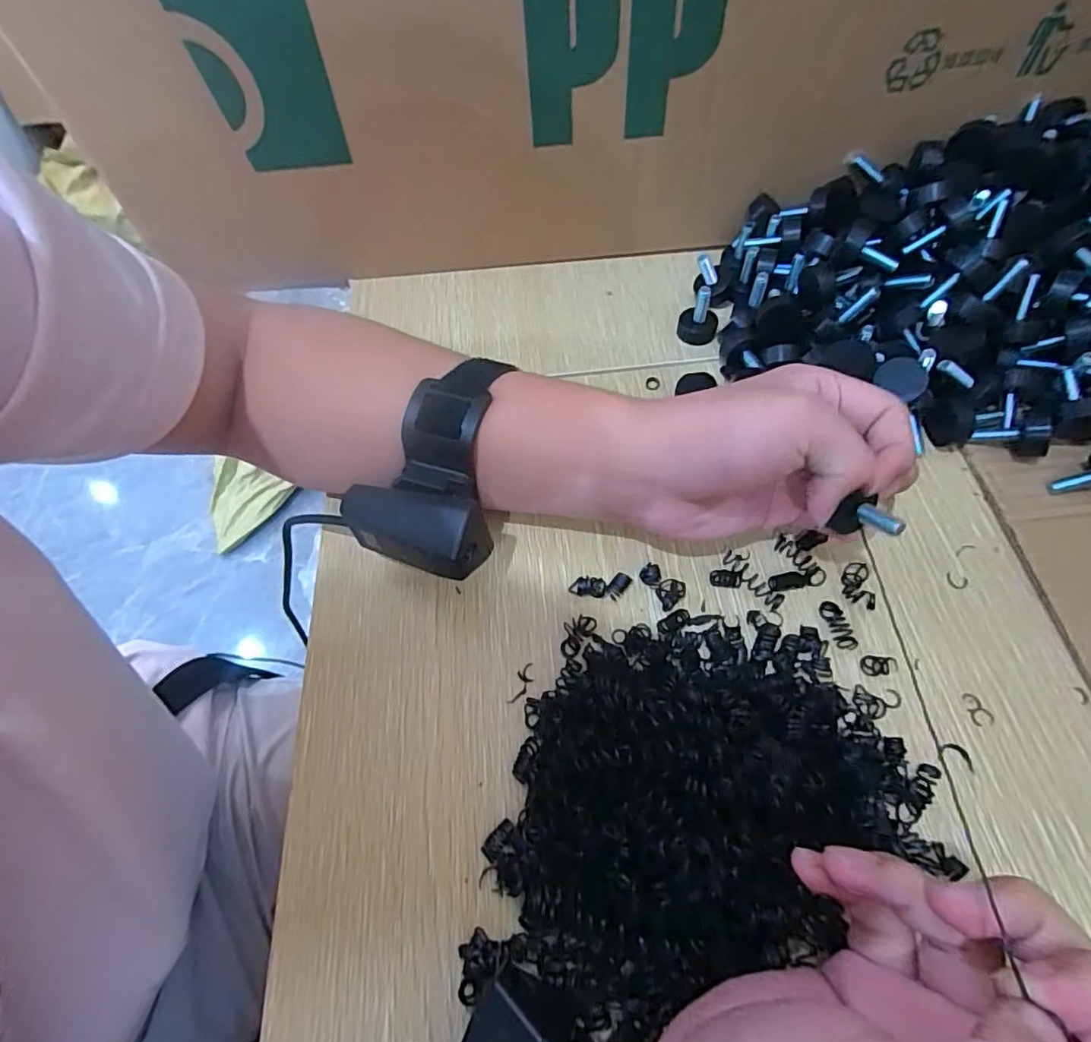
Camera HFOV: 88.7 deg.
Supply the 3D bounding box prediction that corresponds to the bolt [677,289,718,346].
[{"bbox_3d":[0.097,-0.127,0.351,0.024,0.029,0.020,7,62,8],"label":"bolt"}]

